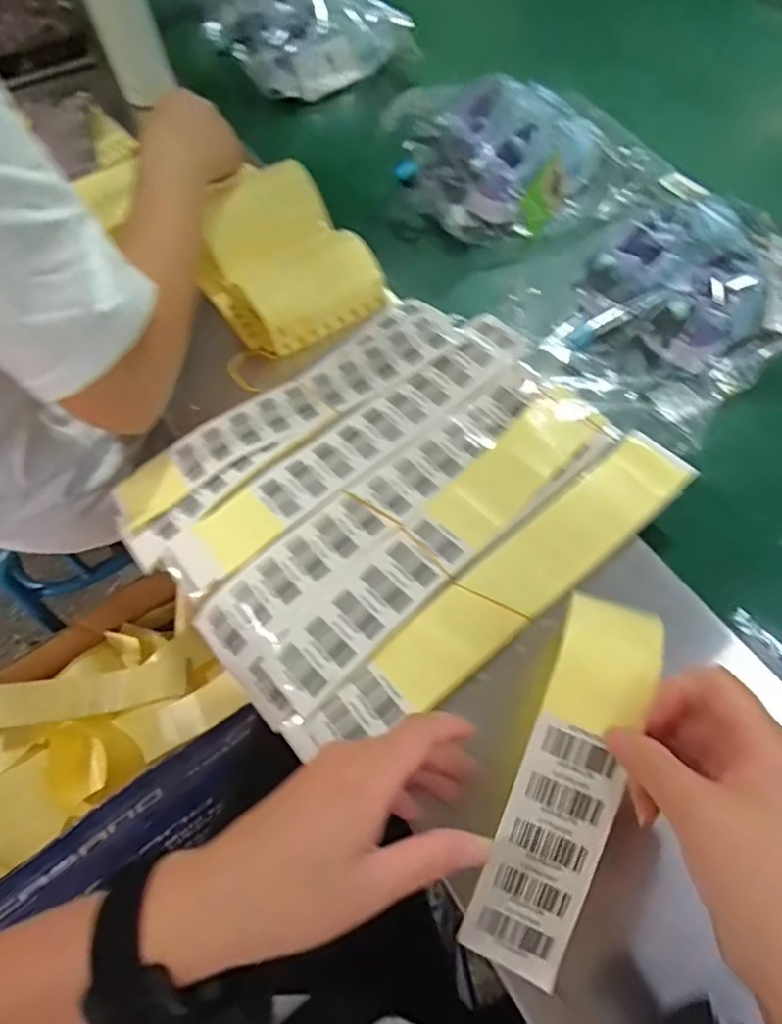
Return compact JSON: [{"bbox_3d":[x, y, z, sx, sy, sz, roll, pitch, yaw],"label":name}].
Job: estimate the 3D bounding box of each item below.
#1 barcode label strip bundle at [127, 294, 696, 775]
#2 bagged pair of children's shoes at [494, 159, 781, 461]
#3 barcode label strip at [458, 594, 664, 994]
[{"bbox_3d":[-0.002,-0.014,0.443,0.331,0.029,0.282,-36,65,-14],"label":"barcode label strip bundle"},{"bbox_3d":[0.246,-0.177,0.499,0.271,0.071,0.211,-38,66,-15],"label":"bagged pair of children's shoes"},{"bbox_3d":[0.094,0.145,0.310,0.051,0.020,0.197,19,85,13],"label":"barcode label strip"}]

